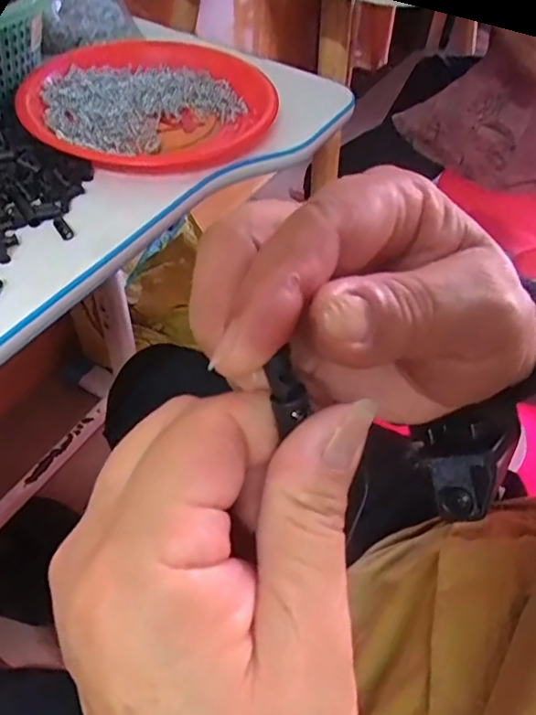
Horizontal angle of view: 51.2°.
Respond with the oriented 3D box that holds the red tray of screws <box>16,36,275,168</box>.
[{"bbox_3d":[-0.119,-0.249,0.529,0.218,0.027,0.214,-27,60,-24],"label":"red tray of screws"}]

